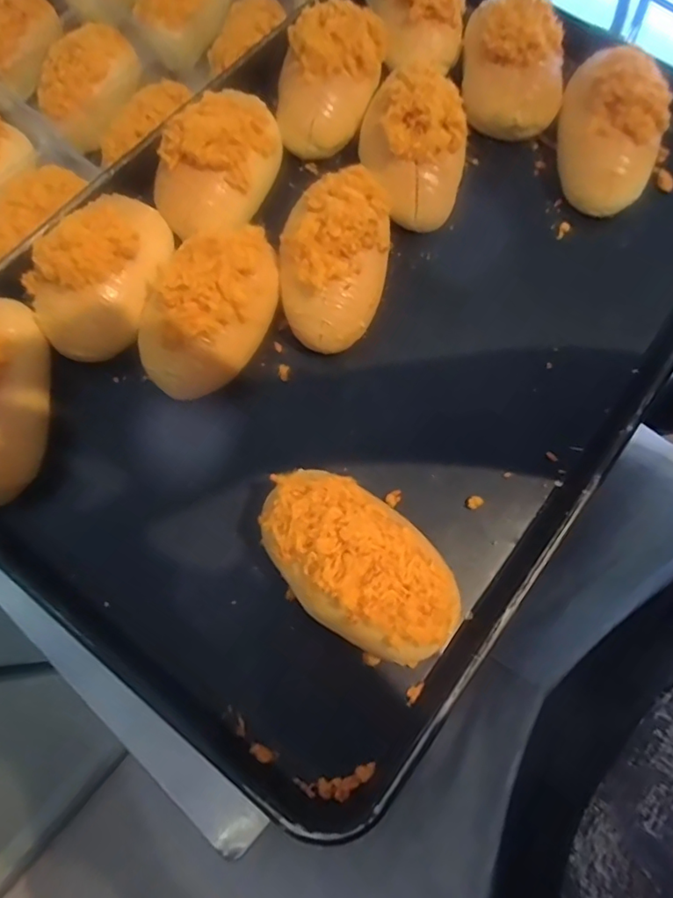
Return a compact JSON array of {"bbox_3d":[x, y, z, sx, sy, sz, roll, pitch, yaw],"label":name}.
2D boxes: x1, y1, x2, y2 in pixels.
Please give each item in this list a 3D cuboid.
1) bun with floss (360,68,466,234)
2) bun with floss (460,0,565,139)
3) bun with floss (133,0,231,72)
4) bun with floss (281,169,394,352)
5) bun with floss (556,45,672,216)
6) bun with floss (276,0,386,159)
[{"bbox_3d":[0.058,-0.222,0.398,0.078,0.055,0.092,4,71,1],"label":"bun with floss"},{"bbox_3d":[0.145,-0.321,0.434,0.081,0.061,0.120,5,71,2],"label":"bun with floss"},{"bbox_3d":[-0.146,-0.438,0.529,0.080,0.044,0.134,23,73,8],"label":"bun with floss"},{"bbox_3d":[-0.001,-0.136,0.369,0.072,0.049,0.126,10,72,3],"label":"bun with floss"},{"bbox_3d":[0.209,-0.241,0.412,0.069,0.058,0.103,10,72,3],"label":"bun with floss"},{"bbox_3d":[-0.006,-0.292,0.421,0.071,0.050,0.114,20,73,7],"label":"bun with floss"}]

